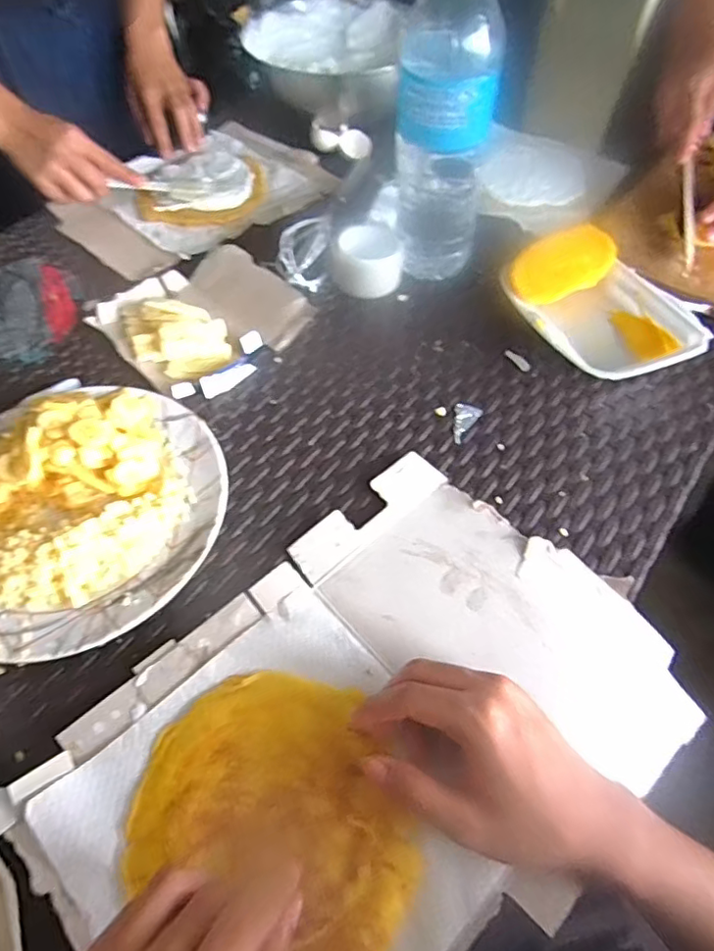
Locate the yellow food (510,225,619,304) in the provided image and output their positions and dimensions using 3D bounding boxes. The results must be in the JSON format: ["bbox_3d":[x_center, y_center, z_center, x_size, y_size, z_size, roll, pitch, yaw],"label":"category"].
[{"bbox_3d":[0.199,-0.205,0.549,0.106,0.025,0.064,-32,62,-20],"label":"yellow food"}]

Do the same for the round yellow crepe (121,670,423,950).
[{"bbox_3d":[-0.040,0.181,0.318,0.156,0.008,0.128,23,57,15],"label":"round yellow crepe"}]

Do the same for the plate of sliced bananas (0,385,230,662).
[{"bbox_3d":[-0.210,0.020,0.413,0.223,0.041,0.216,-21,59,-13],"label":"plate of sliced bananas"}]

